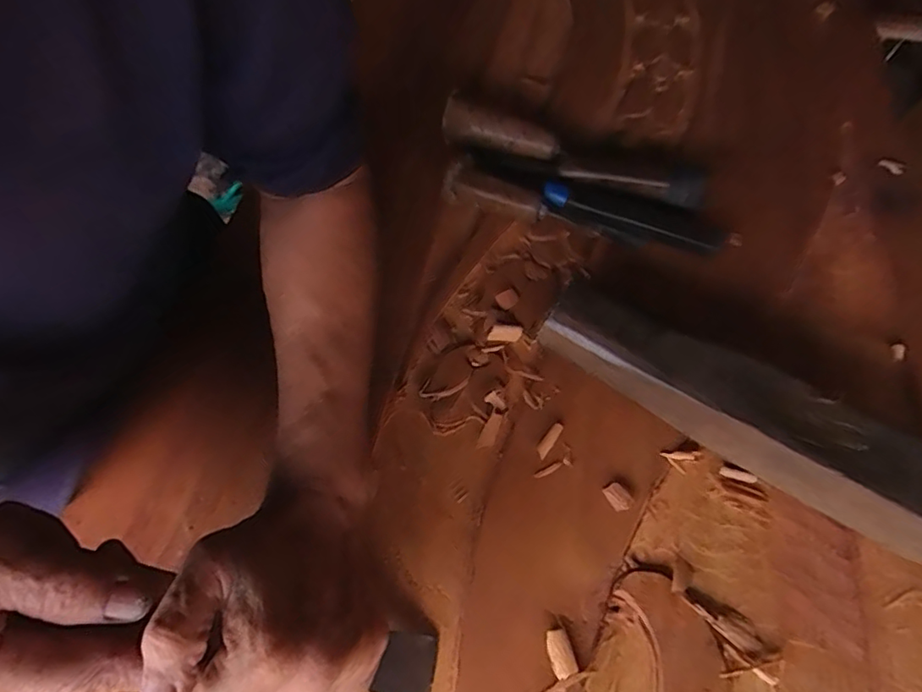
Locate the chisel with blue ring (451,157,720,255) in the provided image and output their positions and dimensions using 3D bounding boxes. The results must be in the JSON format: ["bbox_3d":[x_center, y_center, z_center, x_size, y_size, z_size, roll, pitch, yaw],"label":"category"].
[{"bbox_3d":[0.101,-0.119,0.463,0.223,0.037,0.045,14,61,10],"label":"chisel with blue ring"}]

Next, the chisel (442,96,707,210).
[{"bbox_3d":[0.093,-0.169,0.486,0.233,0.039,0.035,21,62,14],"label":"chisel"}]

